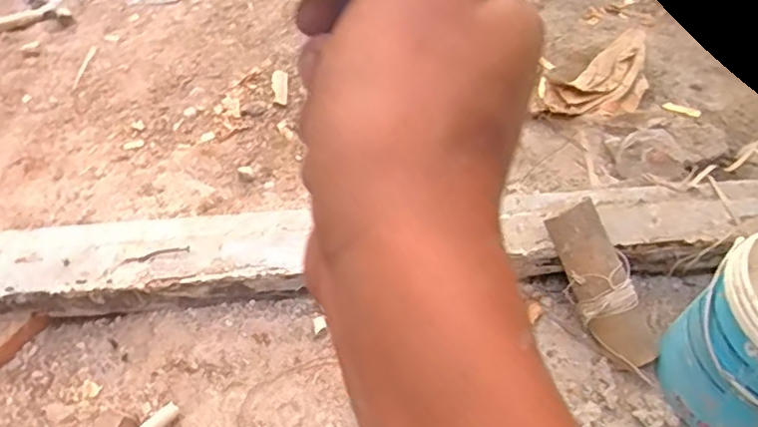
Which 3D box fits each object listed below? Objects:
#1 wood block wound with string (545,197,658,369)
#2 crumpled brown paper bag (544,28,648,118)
[{"bbox_3d":[0.262,0.085,0.719,0.068,0.046,0.200,-22,87,-18],"label":"wood block wound with string"},{"bbox_3d":[0.403,-0.232,1.055,0.276,0.033,0.123,-32,56,-25],"label":"crumpled brown paper bag"}]

